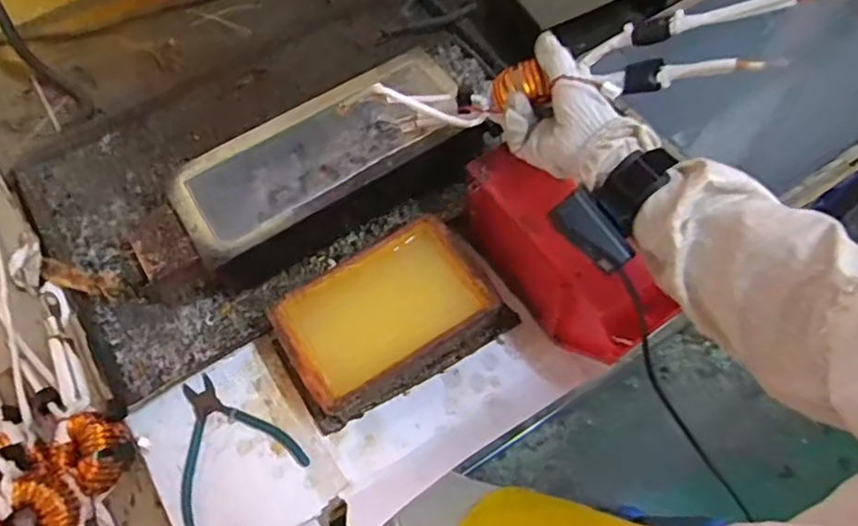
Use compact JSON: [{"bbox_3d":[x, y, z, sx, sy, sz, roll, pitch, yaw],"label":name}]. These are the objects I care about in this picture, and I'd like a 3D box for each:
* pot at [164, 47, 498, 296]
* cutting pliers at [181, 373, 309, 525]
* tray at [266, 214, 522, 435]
[{"bbox_3d":[-0.117,-0.114,0.713,0.336,0.089,0.153,-31,64,-13],"label":"pot"},{"bbox_3d":[-0.204,0.171,0.602,0.121,0.011,0.136,-29,64,-12],"label":"cutting pliers"},{"bbox_3d":[-0.040,0.056,0.622,0.227,0.068,0.138,-31,64,-13],"label":"tray"}]

